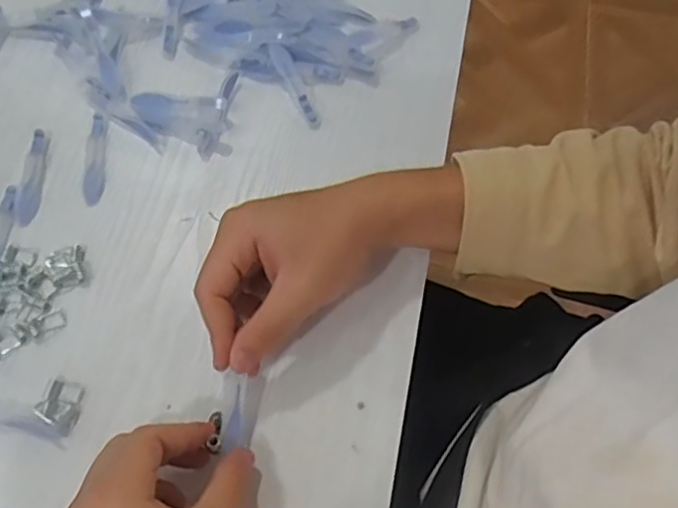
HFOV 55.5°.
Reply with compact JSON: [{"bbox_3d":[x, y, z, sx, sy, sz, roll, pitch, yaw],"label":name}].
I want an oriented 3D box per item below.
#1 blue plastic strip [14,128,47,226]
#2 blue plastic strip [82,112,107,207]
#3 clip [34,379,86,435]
[{"bbox_3d":[-0.226,-0.057,0.474,0.016,0.006,0.077,-2,66,-3],"label":"blue plastic strip"},{"bbox_3d":[-0.184,-0.073,0.486,0.015,0.004,0.078,-4,66,-4],"label":"blue plastic strip"},{"bbox_3d":[-0.176,0.094,0.407,0.025,0.007,0.031,16,66,5],"label":"clip"}]

